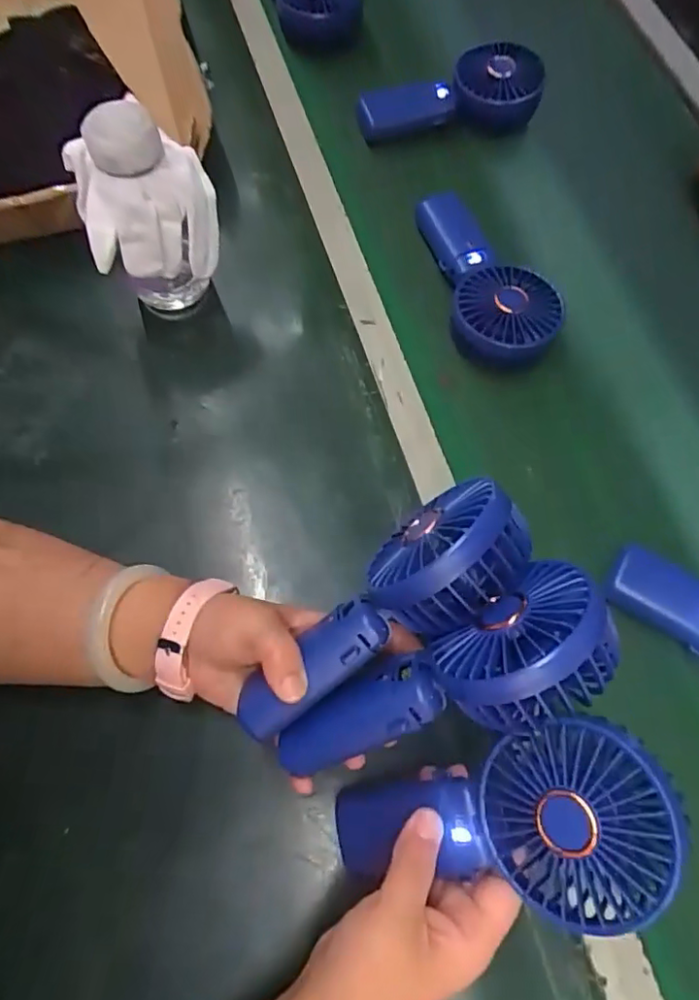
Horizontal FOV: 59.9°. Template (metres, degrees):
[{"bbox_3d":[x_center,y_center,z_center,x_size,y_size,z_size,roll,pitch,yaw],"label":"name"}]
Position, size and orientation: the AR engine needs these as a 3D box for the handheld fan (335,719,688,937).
[{"bbox_3d":[0.070,0.161,0.307,0.180,0.038,0.083,-22,66,31],"label":"handheld fan"}]

